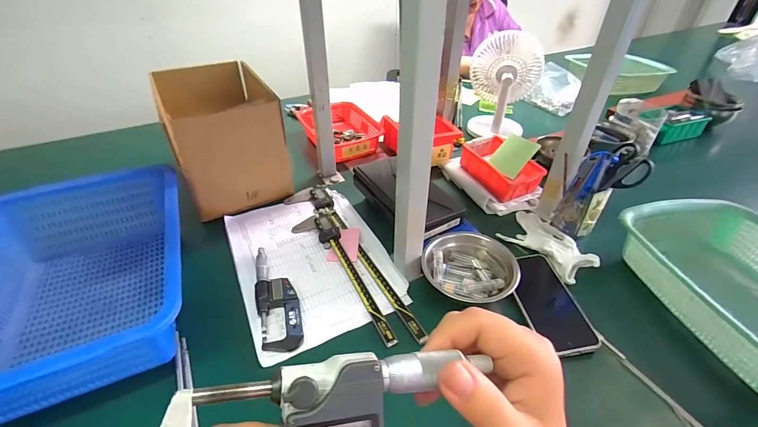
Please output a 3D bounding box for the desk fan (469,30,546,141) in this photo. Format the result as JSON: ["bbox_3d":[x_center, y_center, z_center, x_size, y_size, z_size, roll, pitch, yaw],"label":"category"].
[{"bbox_3d":[0.299,-0.305,0.868,0.149,0.221,0.105,5,39,5],"label":"desk fan"}]

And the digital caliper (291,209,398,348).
[{"bbox_3d":[-0.053,0.081,0.554,0.068,0.015,0.289,-19,42,-23],"label":"digital caliper"}]

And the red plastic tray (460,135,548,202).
[{"bbox_3d":[0.243,-0.091,0.727,0.116,0.059,0.146,-12,40,-16],"label":"red plastic tray"}]

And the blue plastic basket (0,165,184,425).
[{"bbox_3d":[-0.403,0.092,0.481,0.273,0.111,0.359,-16,41,-20],"label":"blue plastic basket"}]

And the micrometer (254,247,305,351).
[{"bbox_3d":[-0.144,0.112,0.505,0.053,0.016,0.175,-12,40,-16],"label":"micrometer"}]

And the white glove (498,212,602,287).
[{"bbox_3d":[0.279,0.040,0.585,0.114,0.025,0.147,-31,48,-33],"label":"white glove"}]

